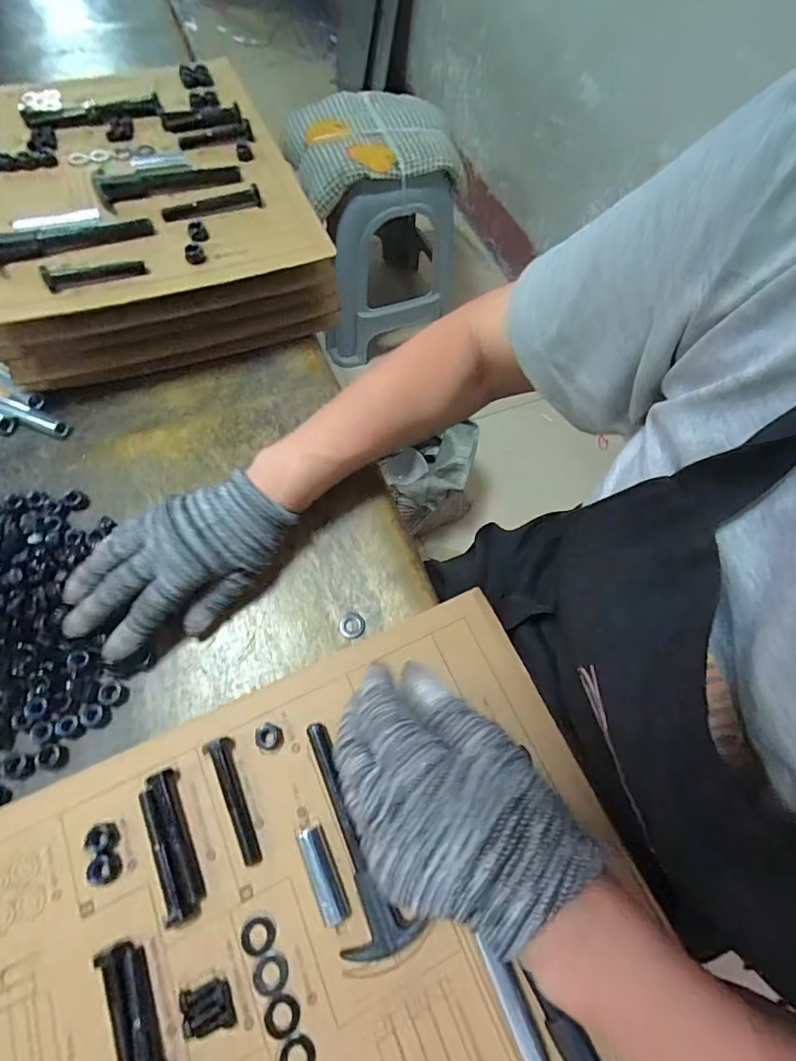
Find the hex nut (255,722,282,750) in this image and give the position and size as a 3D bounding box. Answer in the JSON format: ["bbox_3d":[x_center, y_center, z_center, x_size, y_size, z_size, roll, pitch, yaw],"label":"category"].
[{"bbox_3d":[-0.086,0.137,0.319,0.017,0.008,0.016,22,66,6],"label":"hex nut"}]

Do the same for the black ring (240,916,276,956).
[{"bbox_3d":[-0.082,0.237,0.280,0.019,0.004,0.019,1,65,-3],"label":"black ring"}]

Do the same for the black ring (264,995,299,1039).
[{"bbox_3d":[-0.064,0.269,0.265,0.019,0.004,0.018,1,65,-3],"label":"black ring"}]

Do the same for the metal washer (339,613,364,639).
[{"bbox_3d":[-0.036,0.074,0.371,0.020,0.004,0.019,1,65,-3],"label":"metal washer"}]

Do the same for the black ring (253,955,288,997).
[{"bbox_3d":[-0.072,0.253,0.272,0.019,0.004,0.018,1,65,-3],"label":"black ring"}]

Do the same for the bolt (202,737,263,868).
[{"bbox_3d":[-0.101,0.168,0.301,0.014,0.017,0.075,-24,69,-14],"label":"bolt"}]

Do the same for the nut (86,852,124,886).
[{"bbox_3d":[-0.175,0.202,0.285,0.016,0.009,0.016,1,65,-3],"label":"nut"}]

